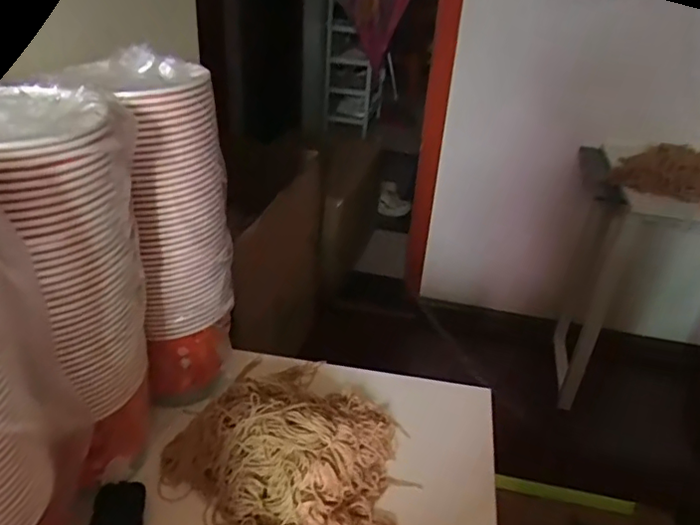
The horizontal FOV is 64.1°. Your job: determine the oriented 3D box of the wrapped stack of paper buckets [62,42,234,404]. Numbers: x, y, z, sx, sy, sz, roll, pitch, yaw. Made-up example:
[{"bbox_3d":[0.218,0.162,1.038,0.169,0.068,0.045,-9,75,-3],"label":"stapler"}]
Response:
[{"bbox_3d":[-0.216,-0.026,0.686,0.130,0.400,0.151,-18,37,-32],"label":"wrapped stack of paper buckets"}]

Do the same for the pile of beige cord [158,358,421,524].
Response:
[{"bbox_3d":[-0.076,0.225,0.650,0.277,0.080,0.360,8,31,7],"label":"pile of beige cord"}]

